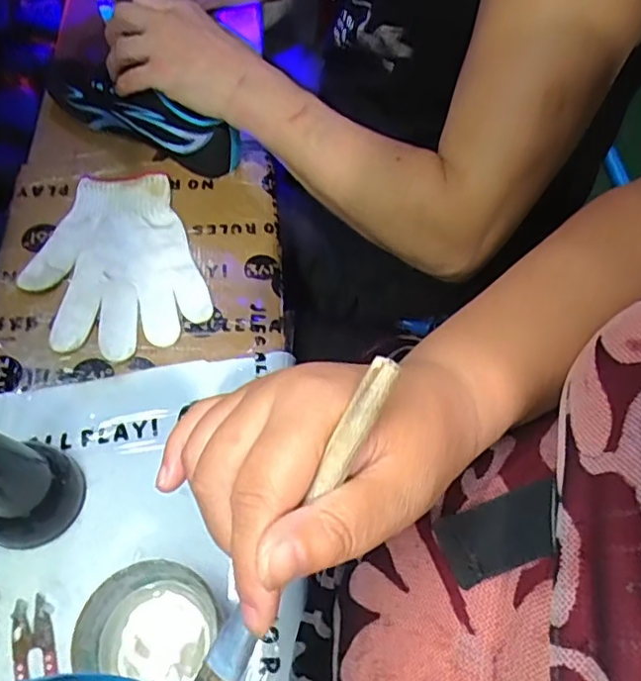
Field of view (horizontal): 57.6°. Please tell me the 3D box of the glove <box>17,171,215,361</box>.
[{"bbox_3d":[-0.187,-0.072,0.522,0.136,0.011,0.193,-17,63,-15],"label":"glove"}]

